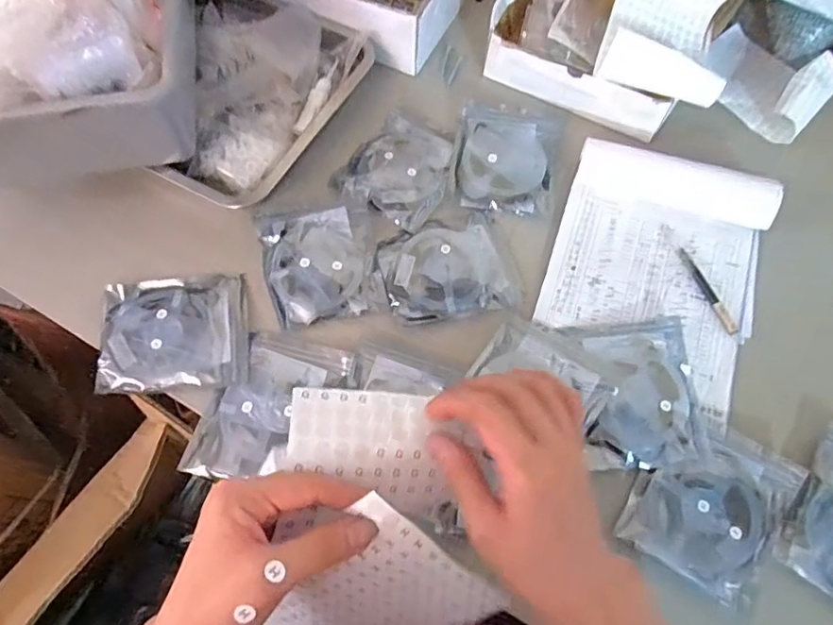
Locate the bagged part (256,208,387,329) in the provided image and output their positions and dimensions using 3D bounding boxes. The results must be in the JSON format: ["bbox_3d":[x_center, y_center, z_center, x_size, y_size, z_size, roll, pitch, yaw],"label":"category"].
[{"bbox_3d":[-0.107,-0.054,0.592,0.110,0.009,0.132,-13,68,-7],"label":"bagged part"}]

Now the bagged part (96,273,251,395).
[{"bbox_3d":[-0.245,0.017,0.555,0.142,0.009,0.121,-5,67,-4],"label":"bagged part"}]

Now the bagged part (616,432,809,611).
[{"bbox_3d":[0.273,0.174,0.500,0.121,0.015,0.147,32,69,11],"label":"bagged part"}]

